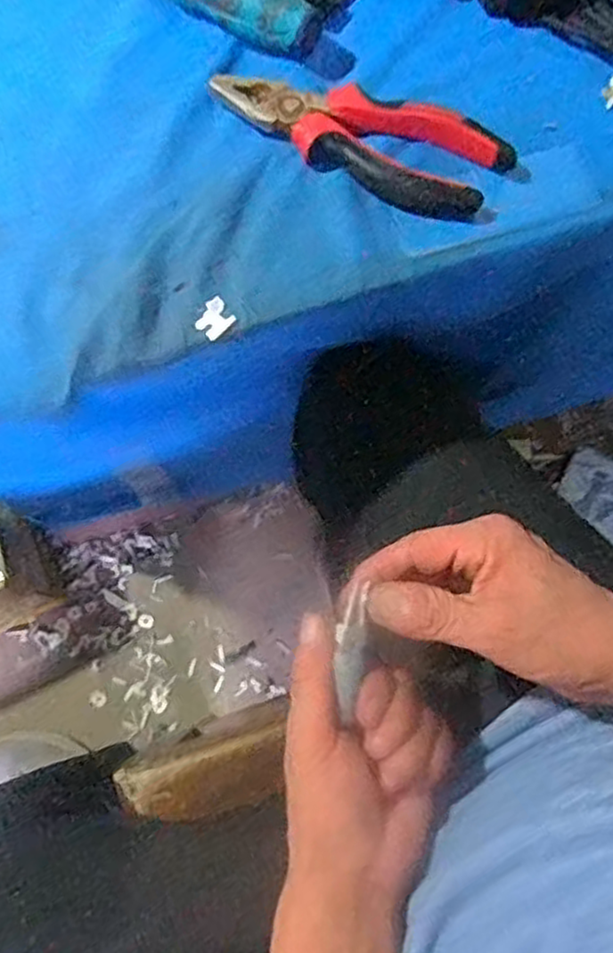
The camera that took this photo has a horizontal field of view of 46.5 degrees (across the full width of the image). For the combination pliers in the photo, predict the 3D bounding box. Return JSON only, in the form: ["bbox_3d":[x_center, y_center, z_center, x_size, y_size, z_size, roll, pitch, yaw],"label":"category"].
[{"bbox_3d":[0.028,-0.185,0.388,0.159,0.019,0.049,21,76,3],"label":"combination pliers"}]

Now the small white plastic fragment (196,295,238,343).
[{"bbox_3d":[-0.047,-0.081,0.365,0.019,0.004,0.017,-43,81,-12],"label":"small white plastic fragment"}]

